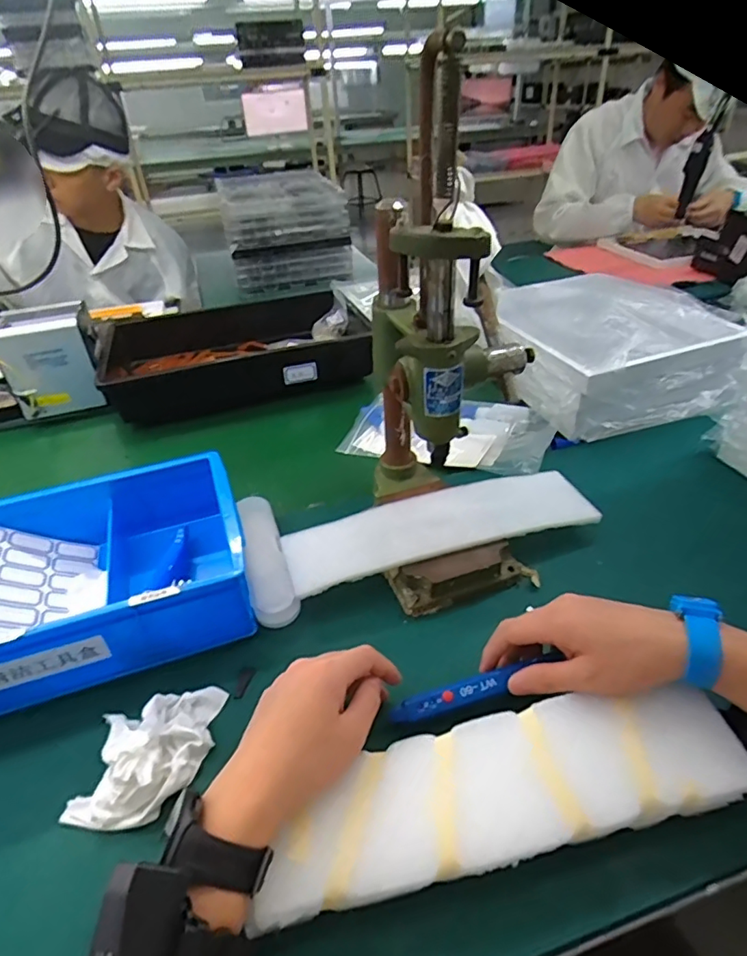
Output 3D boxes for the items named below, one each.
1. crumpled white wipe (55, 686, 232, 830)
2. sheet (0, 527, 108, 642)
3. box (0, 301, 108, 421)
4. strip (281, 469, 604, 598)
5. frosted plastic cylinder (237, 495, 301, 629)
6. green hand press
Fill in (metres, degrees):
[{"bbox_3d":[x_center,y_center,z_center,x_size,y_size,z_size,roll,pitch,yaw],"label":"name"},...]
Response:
[{"bbox_3d":[-0.174,0.202,0.411,0.089,0.035,0.105,0,37,5],"label":"crumpled white wipe"},{"bbox_3d":[-0.332,0.101,0.512,0.136,0.010,0.148,16,26,-31],"label":"sheet"},{"bbox_3d":[-0.506,-0.187,0.852,0.128,0.133,0.127,-14,38,-14],"label":"box"},{"bbox_3d":[0.070,0.047,0.576,0.328,0.017,0.086,-13,57,-11],"label":"strip"},{"bbox_3d":[-0.119,0.085,0.581,0.047,0.033,0.173,-15,38,-14],"label":"frosted plastic cylinder"},{"bbox_3d":[0.073,-0.098,0.478,0.139,0.418,0.187,-5,37,-2],"label":"green hand press"}]

